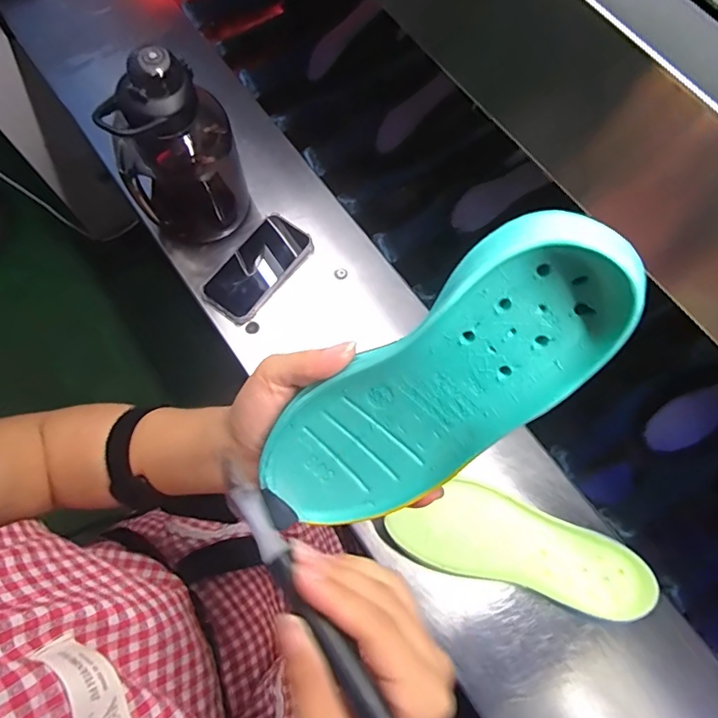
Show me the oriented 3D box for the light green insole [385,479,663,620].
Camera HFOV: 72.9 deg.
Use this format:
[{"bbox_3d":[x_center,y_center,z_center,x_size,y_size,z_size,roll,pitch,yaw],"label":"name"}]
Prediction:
[{"bbox_3d":[0.167,0.196,0.517,0.260,0.035,0.094,16,74,3],"label":"light green insole"}]

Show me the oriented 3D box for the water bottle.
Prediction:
[{"bbox_3d":[-0.210,-0.237,0.573,0.126,0.240,0.103,-19,69,-2],"label":"water bottle"}]

